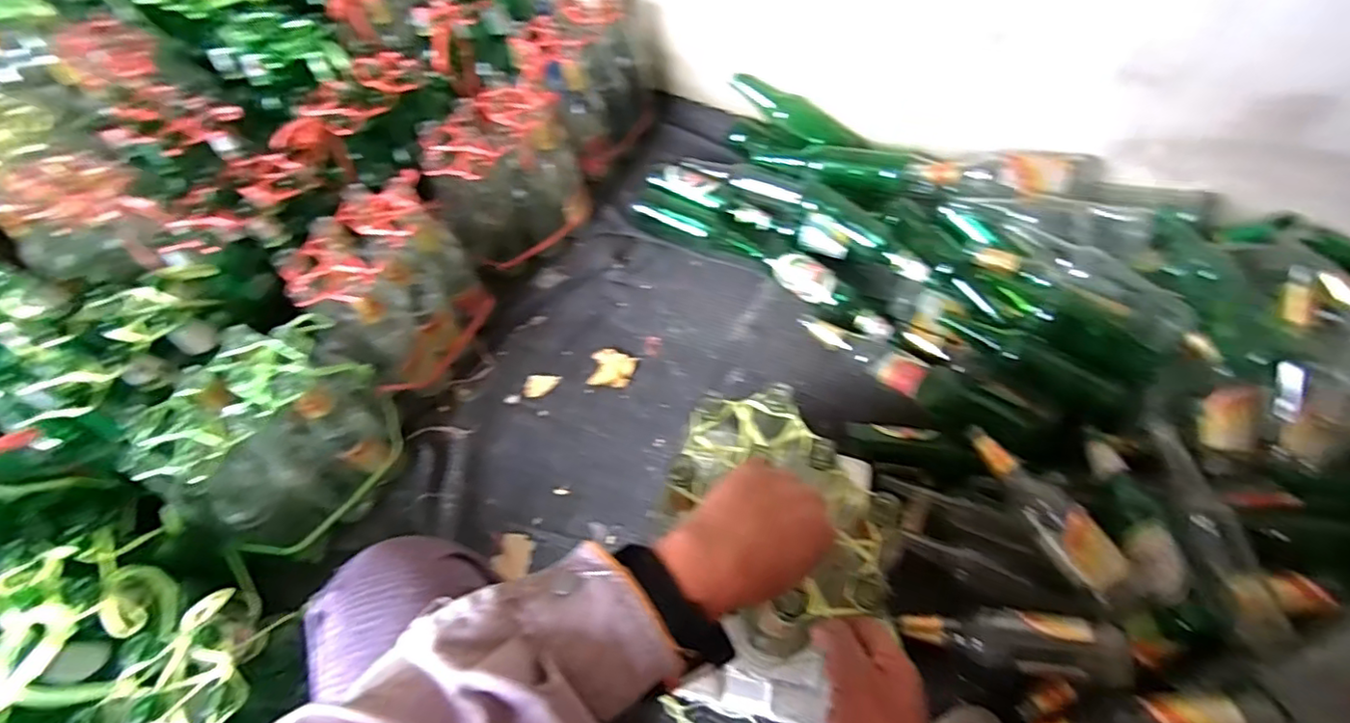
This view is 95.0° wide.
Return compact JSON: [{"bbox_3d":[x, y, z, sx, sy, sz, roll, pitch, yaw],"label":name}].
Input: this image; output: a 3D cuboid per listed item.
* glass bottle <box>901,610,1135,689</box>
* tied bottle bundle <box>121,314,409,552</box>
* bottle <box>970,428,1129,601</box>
[{"bbox_3d":[0.398,0.337,0.752,0.251,0.057,0.069,-1,60,24],"label":"glass bottle"},{"bbox_3d":[-0.534,0.111,0.844,0.178,0.226,0.290,30,67,17],"label":"tied bottle bundle"},{"bbox_3d":[0.470,0.183,0.779,0.059,0.056,0.255,-26,64,-11],"label":"bottle"}]

